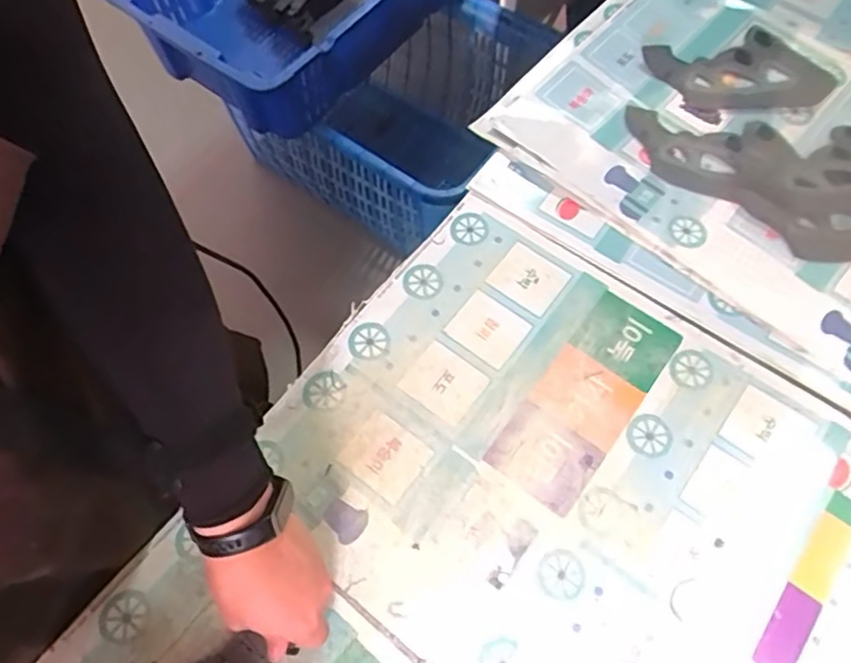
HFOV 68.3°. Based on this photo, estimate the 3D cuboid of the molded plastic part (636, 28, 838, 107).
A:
[{"bbox_3d":[0.387,-0.322,0.773,0.233,0.038,0.120,-3,66,-4],"label":"molded plastic part"}]

